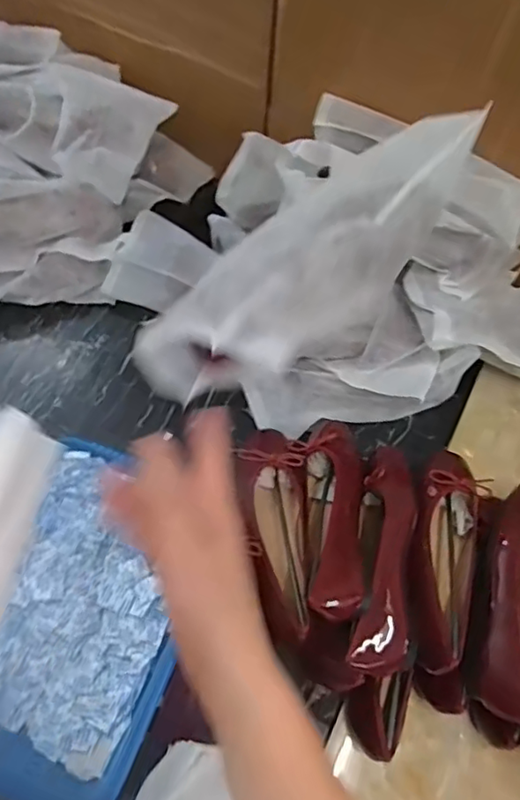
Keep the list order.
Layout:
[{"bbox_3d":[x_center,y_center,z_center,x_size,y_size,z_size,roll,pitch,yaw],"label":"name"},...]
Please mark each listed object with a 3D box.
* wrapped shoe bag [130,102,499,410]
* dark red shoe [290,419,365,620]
[{"bbox_3d":[0.046,-0.099,0.453,0.305,0.093,0.086,-36,70,-3],"label":"wrapped shoe bag"},{"bbox_3d":[0.075,0.116,0.637,0.079,0.055,0.242,4,50,0],"label":"dark red shoe"}]

